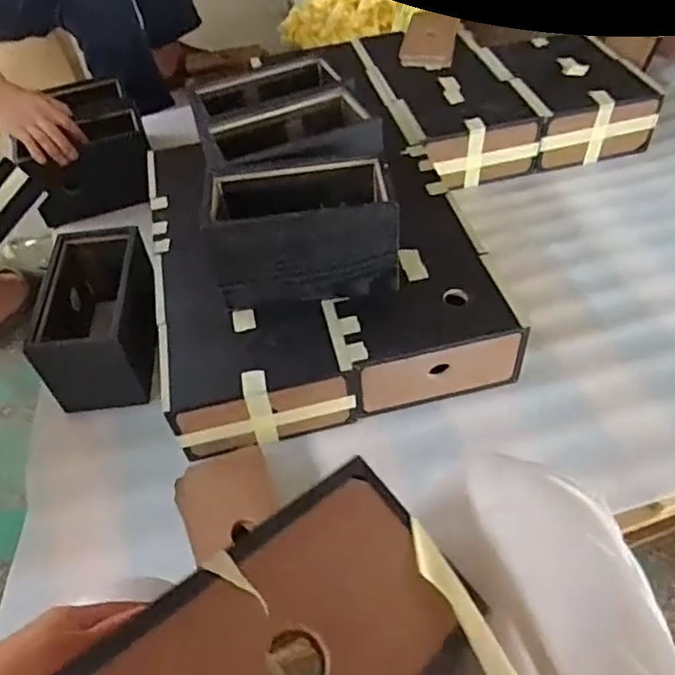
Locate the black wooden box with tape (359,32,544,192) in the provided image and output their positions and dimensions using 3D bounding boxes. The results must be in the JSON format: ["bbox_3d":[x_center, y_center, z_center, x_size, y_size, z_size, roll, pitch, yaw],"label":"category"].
[{"bbox_3d":[0.182,-0.431,1.114,0.225,0.104,0.404,-14,49,-7],"label":"black wooden box with tape"}]

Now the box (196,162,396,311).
[{"bbox_3d":[-0.040,-0.130,0.725,0.211,0.136,0.115,-8,49,-1],"label":"box"}]

